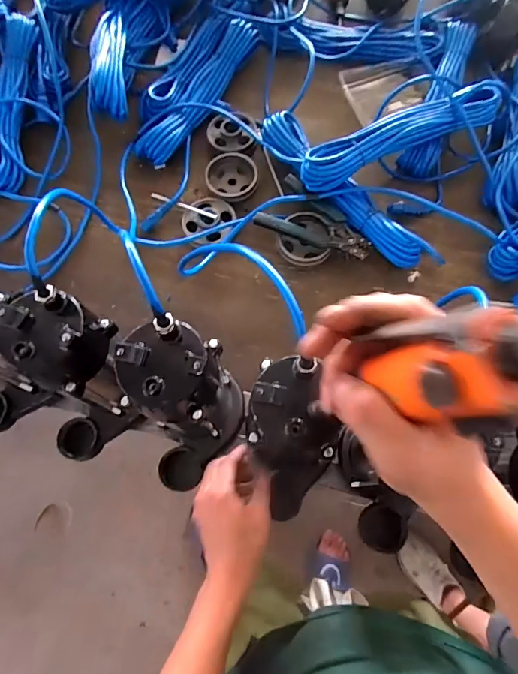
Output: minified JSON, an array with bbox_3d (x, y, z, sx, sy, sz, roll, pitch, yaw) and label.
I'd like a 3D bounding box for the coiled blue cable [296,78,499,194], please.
[{"bbox_3d":[0.229,-0.323,0.680,0.353,0.060,0.074,-22,71,-5],"label":"coiled blue cable"}]

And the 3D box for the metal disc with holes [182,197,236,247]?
[{"bbox_3d":[-0.086,-0.187,0.683,0.084,0.025,0.101,10,71,6],"label":"metal disc with holes"}]

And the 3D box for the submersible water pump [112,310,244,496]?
[{"bbox_3d":[-0.087,0.087,0.466,0.083,0.236,0.144,3,71,3],"label":"submersible water pump"}]

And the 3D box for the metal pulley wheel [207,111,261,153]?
[{"bbox_3d":[-0.046,-0.371,0.749,0.091,0.024,0.088,-1,71,2],"label":"metal pulley wheel"}]

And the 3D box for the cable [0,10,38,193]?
[{"bbox_3d":[-0.458,-0.433,0.758,0.085,0.043,0.350,-3,71,1],"label":"cable"}]

